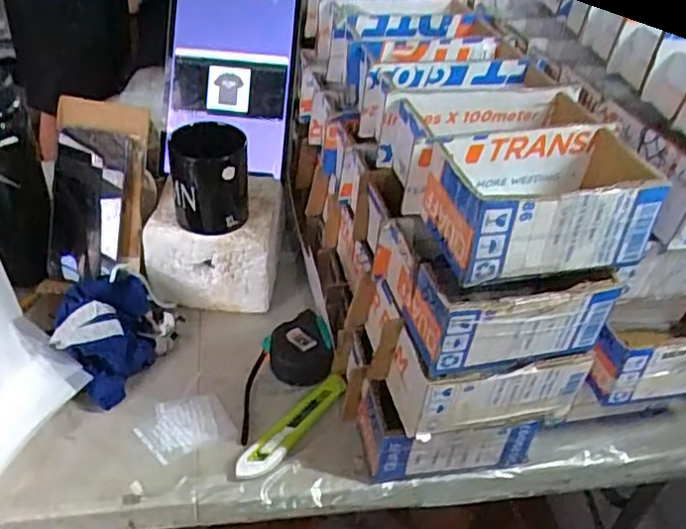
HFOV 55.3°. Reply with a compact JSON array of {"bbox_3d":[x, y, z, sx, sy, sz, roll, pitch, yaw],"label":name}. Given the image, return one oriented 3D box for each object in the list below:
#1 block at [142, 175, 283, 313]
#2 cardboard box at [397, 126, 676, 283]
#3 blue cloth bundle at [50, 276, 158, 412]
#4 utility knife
[{"bbox_3d":[-0.156,-0.031,0.811,0.148,0.111,0.136,6,39,-1],"label":"block"},{"bbox_3d":[0.153,-0.050,0.512,0.180,0.070,0.099,-6,41,-14],"label":"cardboard box"},{"bbox_3d":[-0.256,0.078,0.700,0.101,0.076,0.134,-7,41,-17],"label":"blue cloth bundle"},{"bbox_3d":[-0.048,0.164,0.669,0.028,0.017,0.160,28,44,24],"label":"utility knife"}]

